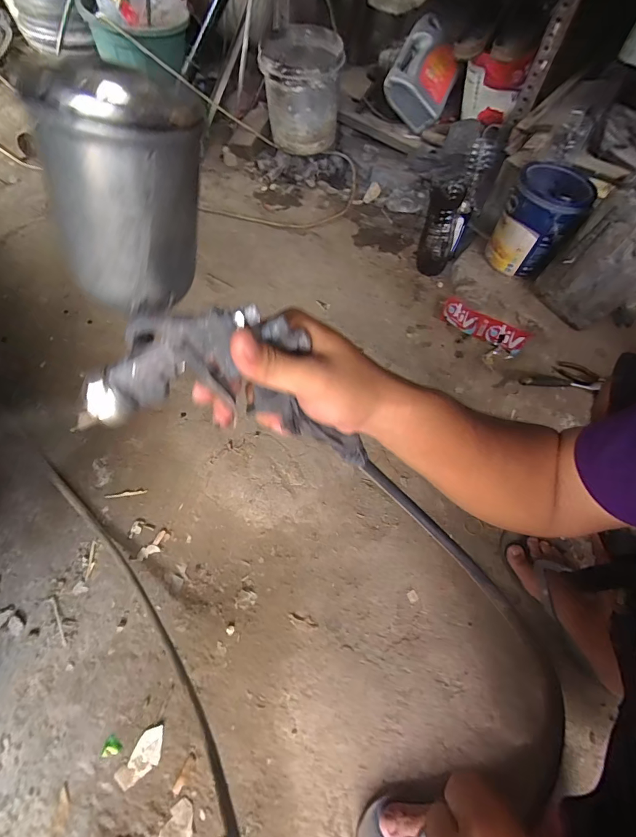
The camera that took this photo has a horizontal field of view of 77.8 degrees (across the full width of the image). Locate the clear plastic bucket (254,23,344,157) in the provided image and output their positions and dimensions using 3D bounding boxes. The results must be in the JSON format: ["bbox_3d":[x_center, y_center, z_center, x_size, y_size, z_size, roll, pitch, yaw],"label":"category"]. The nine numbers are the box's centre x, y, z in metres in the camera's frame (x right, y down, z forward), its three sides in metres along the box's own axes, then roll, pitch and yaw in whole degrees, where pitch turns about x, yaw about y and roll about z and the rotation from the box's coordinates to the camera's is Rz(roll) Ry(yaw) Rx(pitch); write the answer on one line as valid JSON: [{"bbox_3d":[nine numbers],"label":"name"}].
[{"bbox_3d":[-0.058,-1.088,1.352,0.262,0.295,0.279,0,59,-4],"label":"clear plastic bucket"}]

